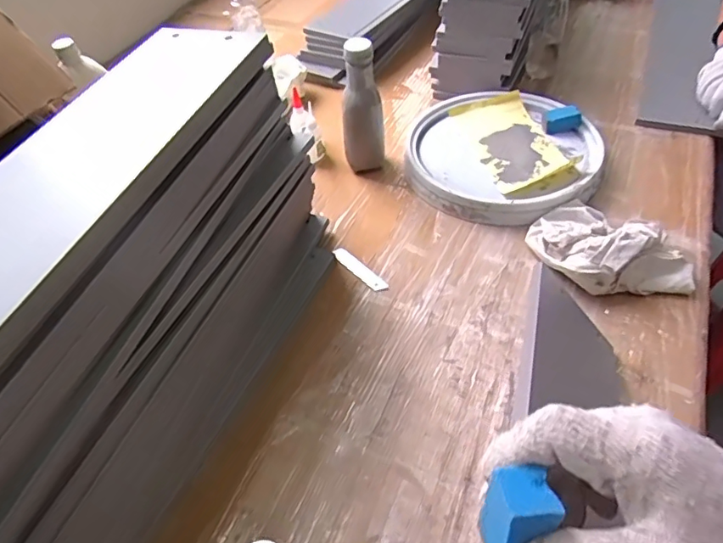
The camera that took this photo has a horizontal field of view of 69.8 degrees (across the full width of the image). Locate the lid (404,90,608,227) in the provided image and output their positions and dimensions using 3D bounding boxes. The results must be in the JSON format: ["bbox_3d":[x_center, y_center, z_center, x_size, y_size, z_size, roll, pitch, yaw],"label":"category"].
[{"bbox_3d":[0.221,-0.188,0.809,0.281,0.048,0.294,-4,48,4],"label":"lid"}]

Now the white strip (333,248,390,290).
[{"bbox_3d":[-0.004,-0.005,0.698,0.019,0.005,0.100,-36,53,-24],"label":"white strip"}]

